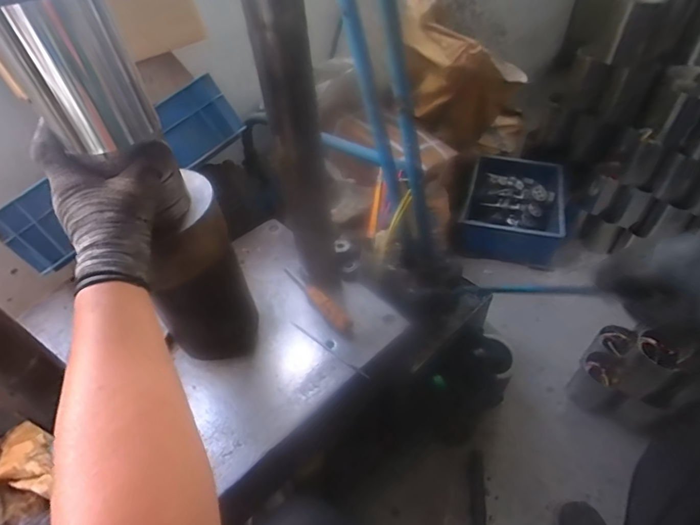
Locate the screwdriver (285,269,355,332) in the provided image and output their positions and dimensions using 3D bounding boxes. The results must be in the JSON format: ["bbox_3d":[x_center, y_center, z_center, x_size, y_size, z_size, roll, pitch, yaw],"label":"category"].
[{"bbox_3d":[-0.061,0.054,0.677,0.031,0.037,0.177,-36,53,-26],"label":"screwdriver"}]

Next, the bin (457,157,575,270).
[{"bbox_3d":[0.575,-0.190,1.392,0.321,0.158,0.419,14,49,18],"label":"bin"}]

